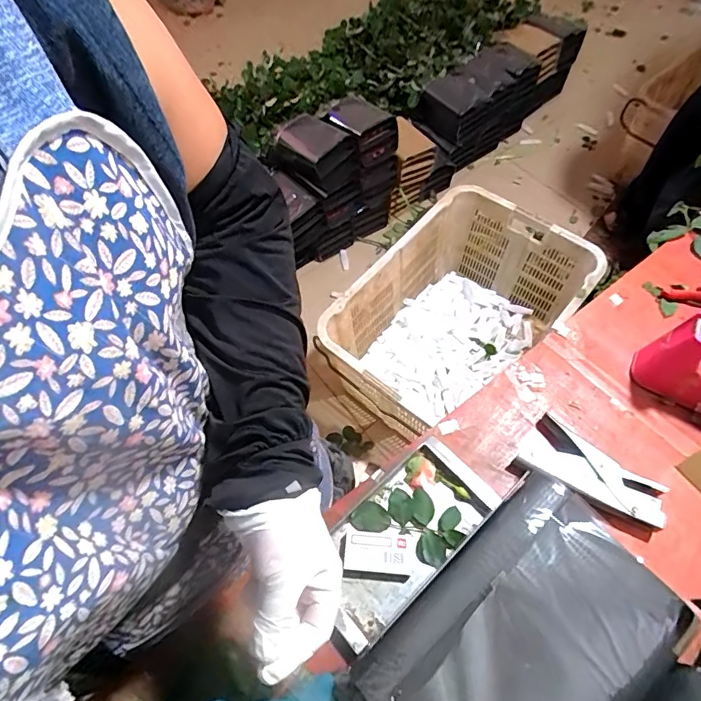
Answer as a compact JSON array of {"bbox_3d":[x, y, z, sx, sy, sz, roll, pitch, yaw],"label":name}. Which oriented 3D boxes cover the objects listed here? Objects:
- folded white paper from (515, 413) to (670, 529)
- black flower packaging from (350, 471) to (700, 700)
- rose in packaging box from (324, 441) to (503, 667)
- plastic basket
[{"bbox_3d":[0.269,0.138,0.518,0.150,0.022,0.067,32,67,19],"label":"folded white paper"},{"bbox_3d":[0.132,0.220,0.326,0.222,0.044,0.171,-38,65,-17],"label":"black flower packaging"},{"bbox_3d":[0.048,0.200,0.498,0.215,0.019,0.105,-39,66,-17],"label":"rose in packaging box"},{"bbox_3d":[0.350,-0.130,1.385,0.501,0.369,0.717,31,67,19],"label":"plastic basket"}]

